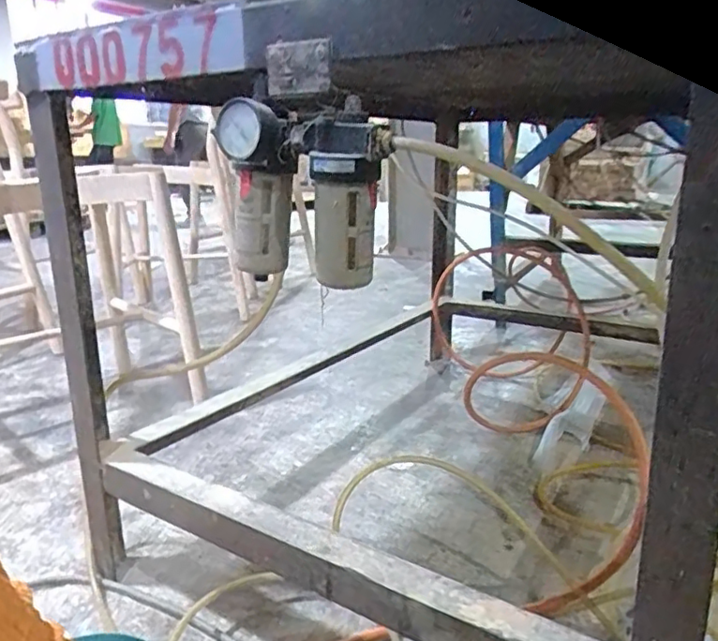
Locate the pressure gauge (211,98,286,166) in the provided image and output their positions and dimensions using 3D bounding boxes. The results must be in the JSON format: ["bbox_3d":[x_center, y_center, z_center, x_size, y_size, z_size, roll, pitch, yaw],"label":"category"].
[{"bbox_3d":[-0.096,-0.163,0.523,0.055,0.050,0.038,9,18,32],"label":"pressure gauge"}]

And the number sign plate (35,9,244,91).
[{"bbox_3d":[-0.227,-0.267,0.597,0.307,0.053,0.011,9,18,32],"label":"number sign plate"}]

